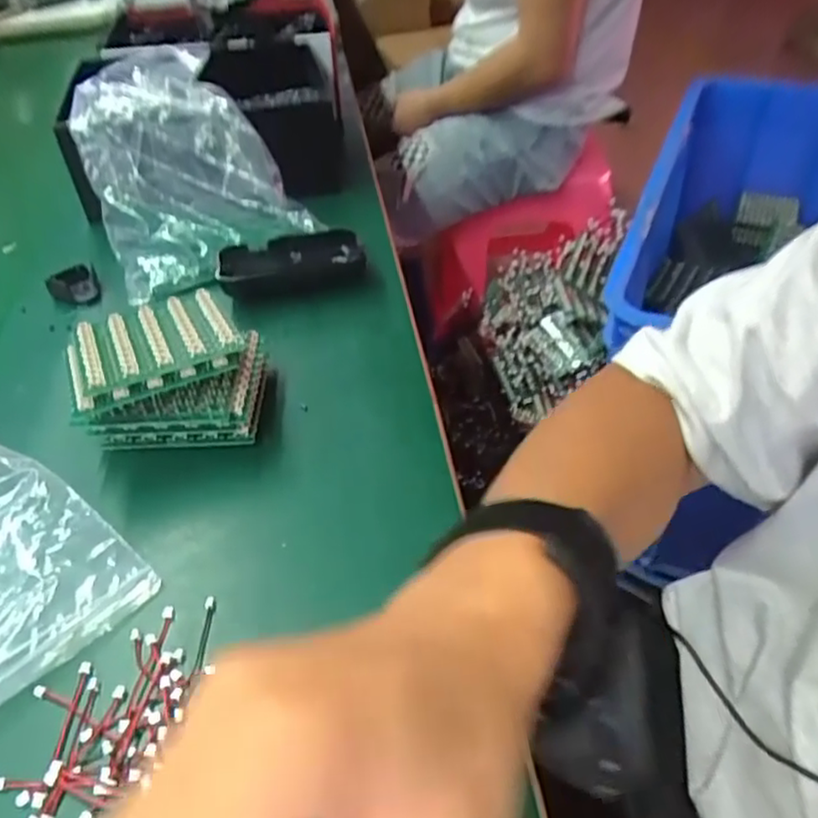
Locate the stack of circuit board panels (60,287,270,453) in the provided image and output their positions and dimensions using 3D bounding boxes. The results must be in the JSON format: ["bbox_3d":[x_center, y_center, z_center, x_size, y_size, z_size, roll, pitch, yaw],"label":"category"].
[{"bbox_3d":[-0.142,-0.021,0.406,0.107,0.060,0.095,-12,45,-14],"label":"stack of circuit board panels"}]

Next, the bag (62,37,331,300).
[{"bbox_3d":[-0.188,-0.209,0.561,0.156,0.108,0.198,-21,48,-22],"label":"bag"}]

